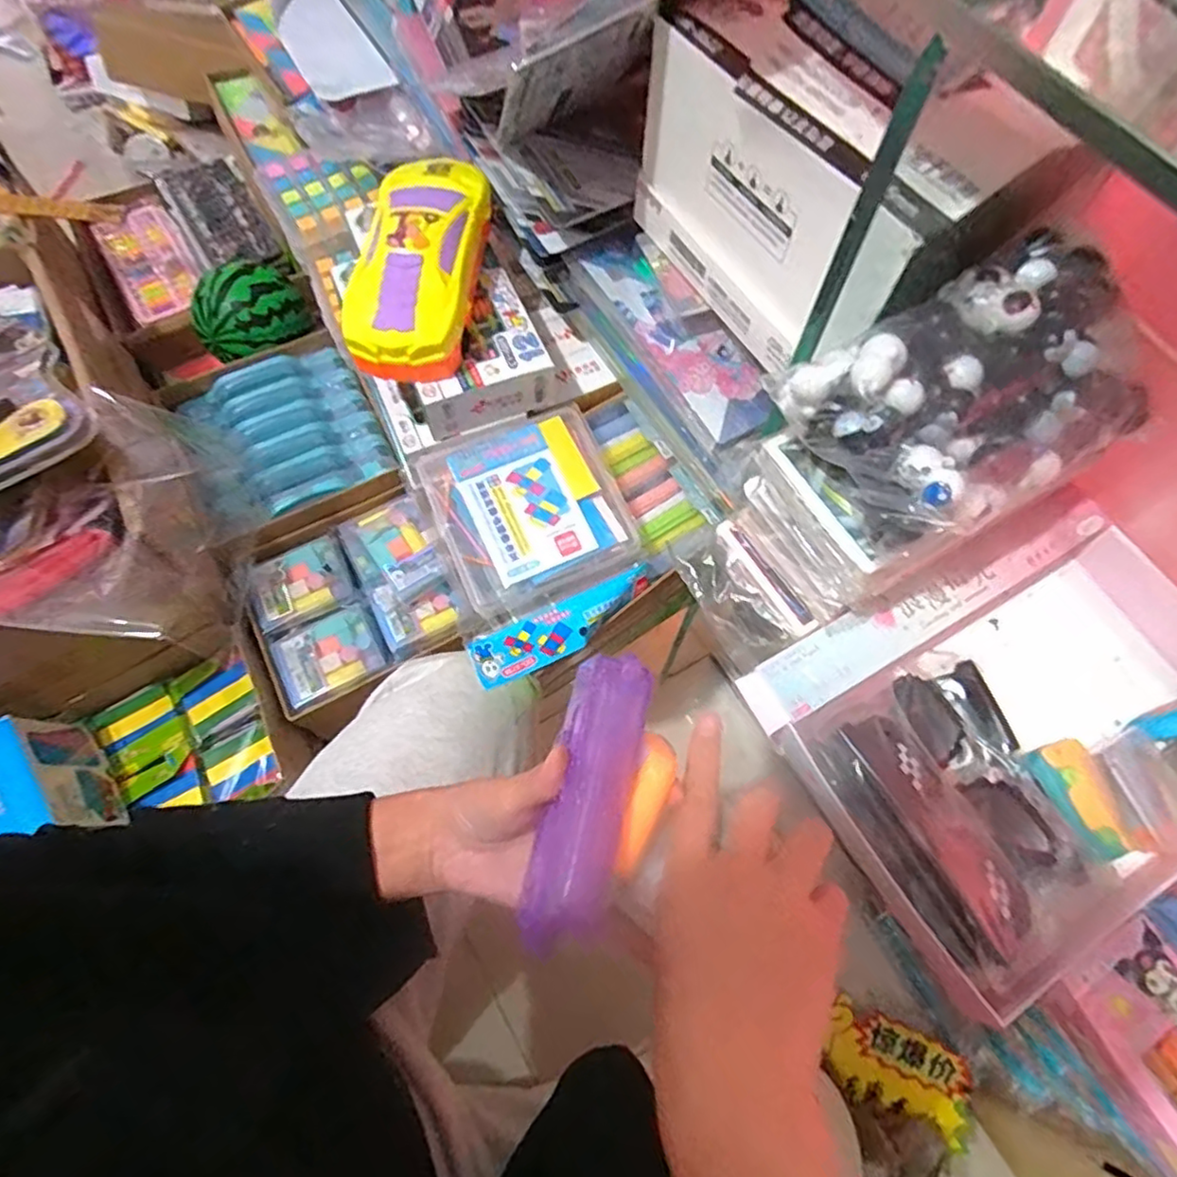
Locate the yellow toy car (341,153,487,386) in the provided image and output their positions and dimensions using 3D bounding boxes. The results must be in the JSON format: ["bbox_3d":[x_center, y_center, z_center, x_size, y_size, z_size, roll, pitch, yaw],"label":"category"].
[{"bbox_3d":[-0.131,-0.264,0.515,0.095,0.046,0.214,1,67,0],"label":"yellow toy car"}]

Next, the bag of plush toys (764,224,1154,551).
[{"bbox_3d":[0.202,-0.101,0.348,0.176,0.079,0.114,-27,70,-11],"label":"bag of plush toys"}]

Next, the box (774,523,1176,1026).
[{"bbox_3d":[0.287,0.095,0.405,0.285,0.055,0.175,-28,70,-12],"label":"box"}]

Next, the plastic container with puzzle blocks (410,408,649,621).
[{"bbox_3d":[-0.048,-0.064,0.528,0.152,0.039,0.151,-23,70,-10],"label":"plastic container with puzzle blocks"}]

